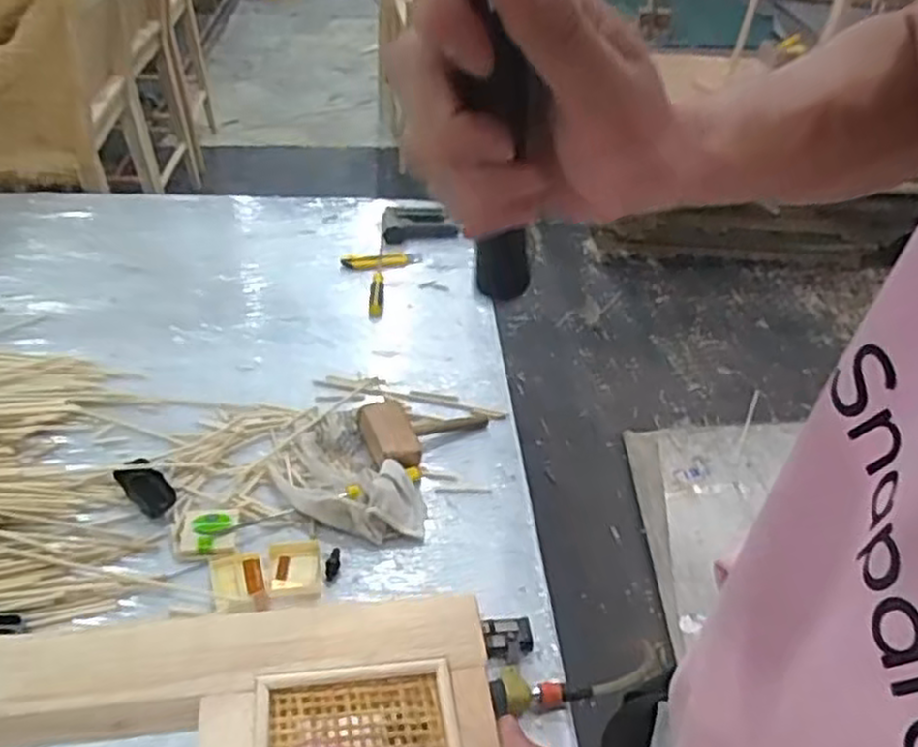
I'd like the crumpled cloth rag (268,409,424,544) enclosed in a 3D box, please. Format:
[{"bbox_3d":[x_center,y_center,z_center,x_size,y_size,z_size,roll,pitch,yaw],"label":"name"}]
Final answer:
[{"bbox_3d":[-0.164,0.157,1.110,0.161,0.051,0.258,-27,48,-32],"label":"crumpled cloth rag"}]

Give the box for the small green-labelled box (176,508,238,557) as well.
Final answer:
[{"bbox_3d":[-0.351,0.220,1.051,0.080,0.010,0.079,-3,40,-9],"label":"small green-labelled box"}]

